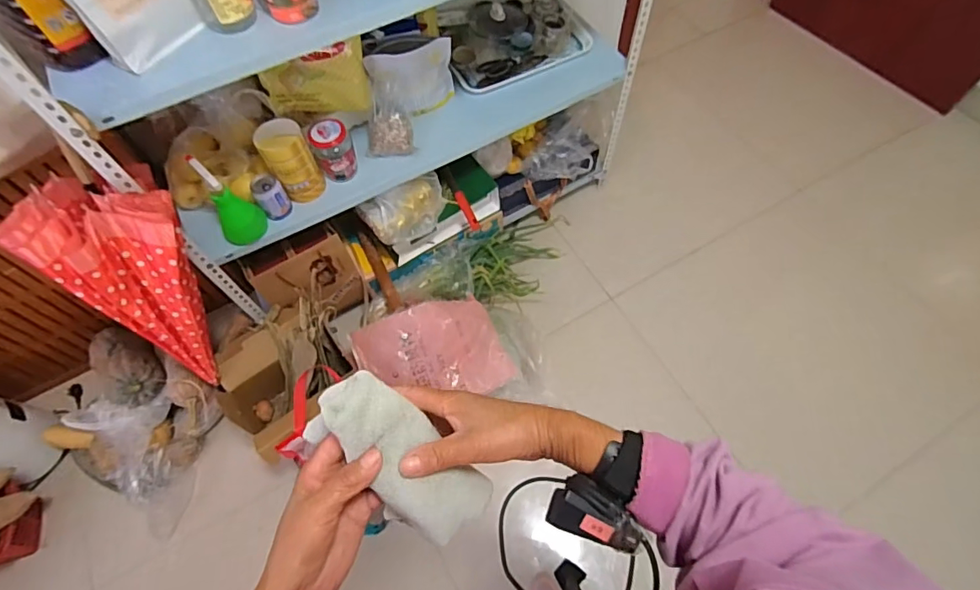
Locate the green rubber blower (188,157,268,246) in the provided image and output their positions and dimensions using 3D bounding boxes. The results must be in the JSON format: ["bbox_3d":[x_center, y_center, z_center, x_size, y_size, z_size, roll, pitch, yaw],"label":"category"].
[{"bbox_3d":[-0.562,-0.200,1.104,0.100,0.193,0.096,-1,62,2],"label":"green rubber blower"}]

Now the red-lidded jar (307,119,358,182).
[{"bbox_3d":[-0.360,-0.334,1.197,0.090,0.124,0.086,-1,62,2],"label":"red-lidded jar"}]

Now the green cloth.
[{"bbox_3d":[-0.063,0.126,0.403,0.064,0.027,0.163,-43,111,-18],"label":"green cloth"}]

